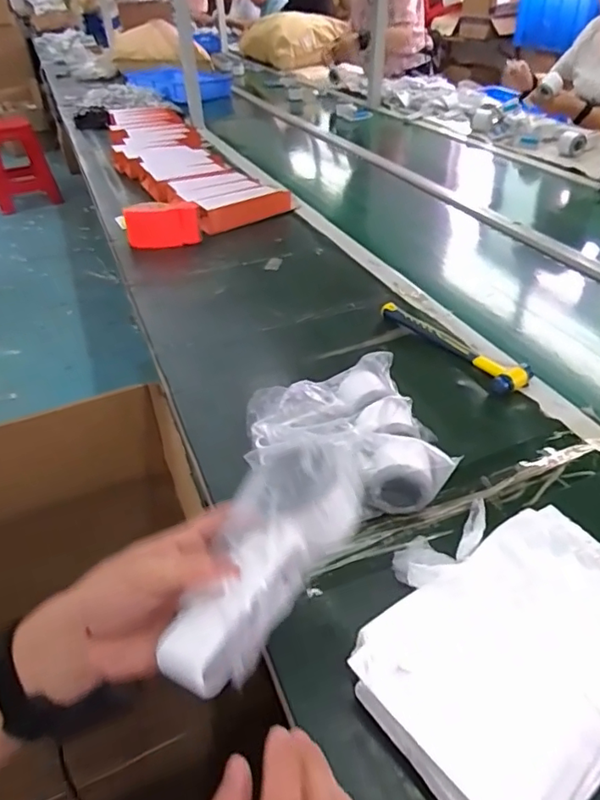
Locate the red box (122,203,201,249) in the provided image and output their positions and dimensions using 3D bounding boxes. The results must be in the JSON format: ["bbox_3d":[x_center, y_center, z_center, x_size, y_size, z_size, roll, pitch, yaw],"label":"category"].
[{"bbox_3d":[-0.270,-0.343,1.055,0.141,0.072,0.058,-9,39,-8],"label":"red box"}]

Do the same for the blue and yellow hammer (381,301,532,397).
[{"bbox_3d":[0.208,-0.080,0.738,0.054,0.022,0.237,-22,43,-23],"label":"blue and yellow hammer"}]

